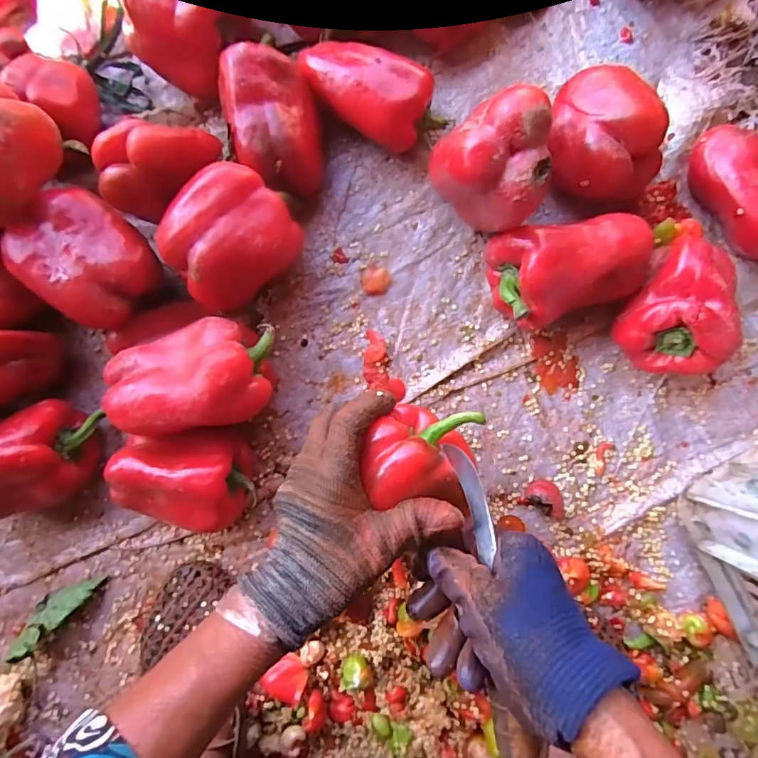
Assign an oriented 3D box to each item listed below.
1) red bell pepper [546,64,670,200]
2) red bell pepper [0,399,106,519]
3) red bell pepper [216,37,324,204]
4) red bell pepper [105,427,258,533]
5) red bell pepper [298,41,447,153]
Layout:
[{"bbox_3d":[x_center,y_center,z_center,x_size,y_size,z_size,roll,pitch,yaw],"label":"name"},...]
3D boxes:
[{"bbox_3d":[0.185,-0.203,0.405,0.085,0.080,0.095,5,87,4],"label":"red bell pepper"},{"bbox_3d":[-0.303,0.071,0.410,0.118,0.085,0.081,-20,86,2],"label":"red bell pepper"},{"bbox_3d":[-0.092,-0.217,0.417,0.080,0.074,0.112,-12,86,3],"label":"red bell pepper"},{"bbox_3d":[-0.166,0.087,0.408,0.110,0.067,0.084,-7,87,3],"label":"red bell pepper"},{"bbox_3d":[-0.008,-0.248,0.422,0.129,0.063,0.069,29,89,4],"label":"red bell pepper"}]

